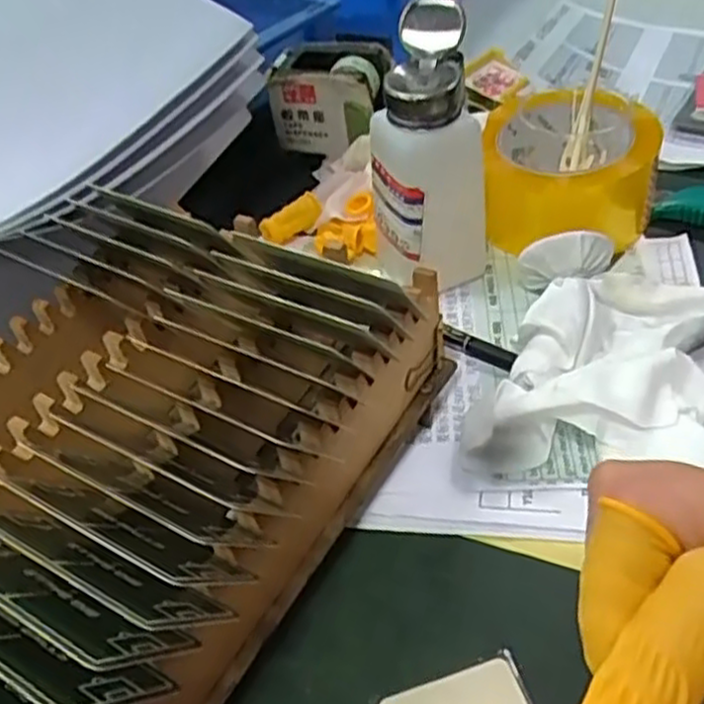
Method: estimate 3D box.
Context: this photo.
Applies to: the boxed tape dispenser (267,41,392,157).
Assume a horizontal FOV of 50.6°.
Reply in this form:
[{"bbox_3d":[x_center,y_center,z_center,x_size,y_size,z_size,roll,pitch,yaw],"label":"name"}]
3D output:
[{"bbox_3d":[-0.011,-0.183,0.531,0.078,0.060,0.055,12,48,18],"label":"boxed tape dispenser"}]

